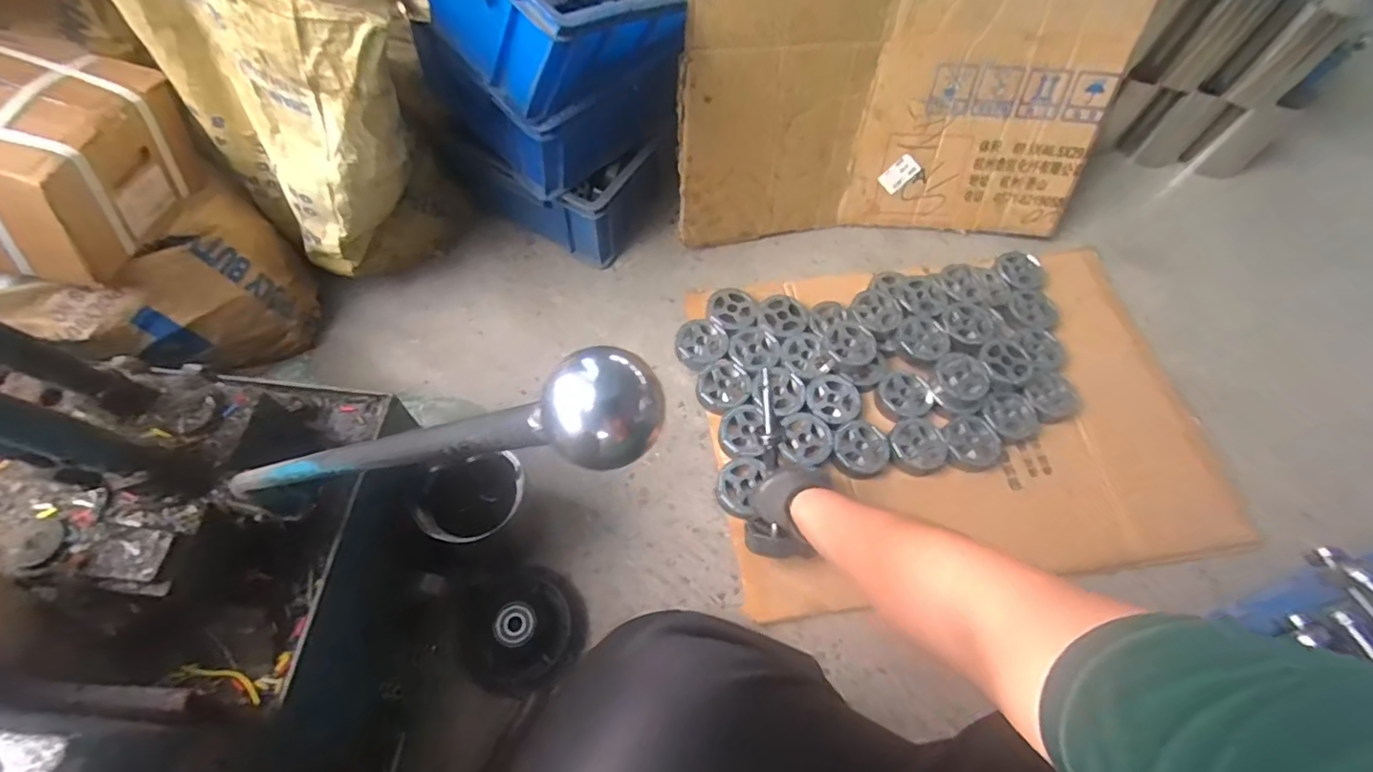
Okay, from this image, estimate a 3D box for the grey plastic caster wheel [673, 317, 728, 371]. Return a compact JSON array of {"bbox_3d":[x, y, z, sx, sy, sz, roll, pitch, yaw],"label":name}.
[{"bbox_3d":[0.021,-0.060,0.914,0.079,0.032,0.077,1,62,-3],"label":"grey plastic caster wheel"}]

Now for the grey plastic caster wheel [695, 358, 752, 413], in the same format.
[{"bbox_3d":[0.053,0.004,0.881,0.076,0.043,0.085,21,63,8],"label":"grey plastic caster wheel"}]

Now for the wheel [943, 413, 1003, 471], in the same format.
[{"bbox_3d":[0.408,0.080,0.854,0.077,0.016,0.076,1,62,-3],"label":"wheel"}]

